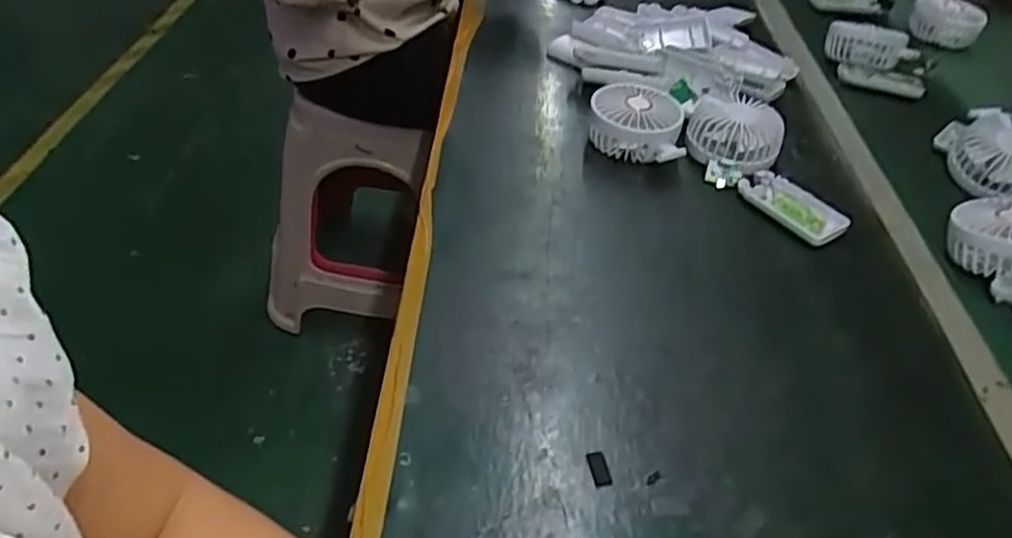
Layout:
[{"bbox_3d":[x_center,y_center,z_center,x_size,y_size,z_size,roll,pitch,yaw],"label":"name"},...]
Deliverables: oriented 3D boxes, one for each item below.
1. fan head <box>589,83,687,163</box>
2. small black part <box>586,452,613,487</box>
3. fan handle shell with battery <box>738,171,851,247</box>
[{"bbox_3d":[0.132,-0.145,0.686,0.090,0.057,0.090,2,42,-2],"label":"fan head"},{"bbox_3d":[0.057,0.121,0.425,0.012,0.004,0.023,-5,43,-10],"label":"small black part"},{"bbox_3d":[0.252,-0.056,0.619,0.041,0.016,0.095,-19,47,-23],"label":"fan handle shell with battery"}]

